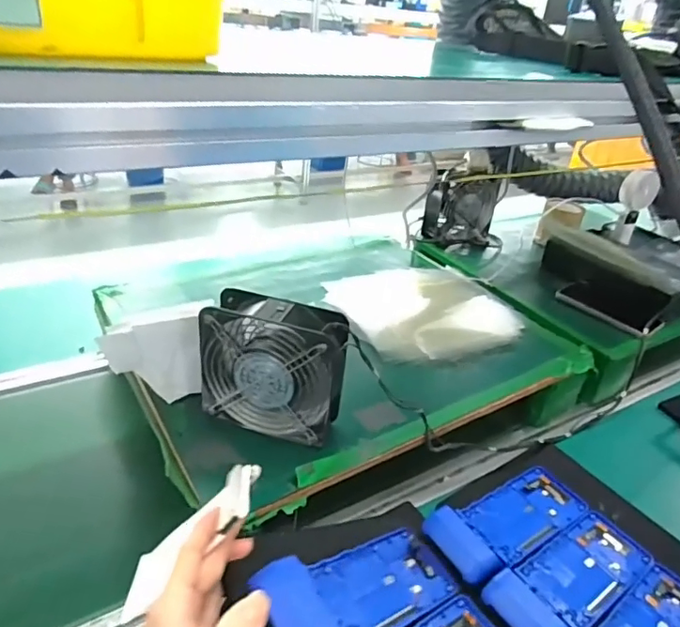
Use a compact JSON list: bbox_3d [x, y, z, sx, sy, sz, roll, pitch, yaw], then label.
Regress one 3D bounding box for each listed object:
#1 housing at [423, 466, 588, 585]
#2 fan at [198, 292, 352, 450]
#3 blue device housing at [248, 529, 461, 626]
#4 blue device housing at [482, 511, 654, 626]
[{"bbox_3d":[0.210,0.247,0.630,0.263,0.035,0.085,-2,28,-42],"label":"housing"},{"bbox_3d":[-0.072,0.058,0.571,0.144,0.143,0.060,14,32,14],"label":"fan"},{"bbox_3d":[0.019,0.243,0.461,0.091,0.046,0.226,32,8,37],"label":"blue device housing"},{"bbox_3d":[0.252,0.277,0.554,0.233,0.056,0.091,-18,38,-34],"label":"blue device housing"}]

